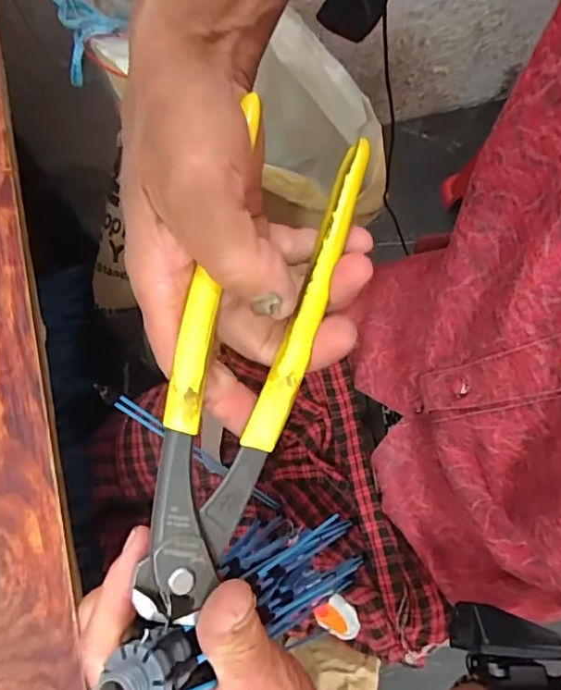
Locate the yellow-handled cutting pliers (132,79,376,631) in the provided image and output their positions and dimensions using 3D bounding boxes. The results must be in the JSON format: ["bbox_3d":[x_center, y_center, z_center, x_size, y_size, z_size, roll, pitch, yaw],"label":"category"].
[{"bbox_3d":[-0.019,0.006,0.203,0.056,0.027,0.194,24,86,5],"label":"yellow-handled cutting pliers"}]

